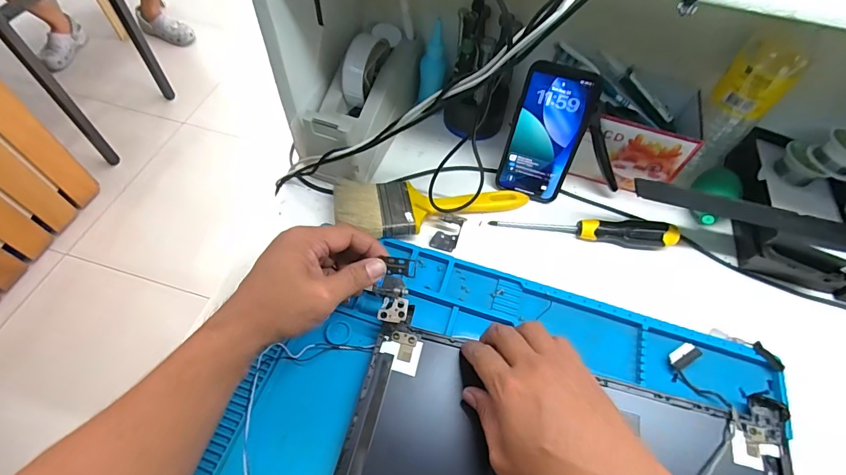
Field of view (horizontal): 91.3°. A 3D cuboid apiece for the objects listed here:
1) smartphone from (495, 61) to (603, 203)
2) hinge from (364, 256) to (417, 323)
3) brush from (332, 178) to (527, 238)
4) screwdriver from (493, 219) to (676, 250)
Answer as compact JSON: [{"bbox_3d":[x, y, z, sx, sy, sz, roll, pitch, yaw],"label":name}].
[{"bbox_3d":[0.135,-0.112,0.457,0.077,0.147,0.009,17,37,6],"label":"smartphone"},{"bbox_3d":[-0.029,0.047,0.379,0.037,0.008,0.058,11,90,4],"label":"hinge"},{"bbox_3d":[0.013,-0.036,0.467,0.217,0.035,0.075,-4,58,-5],"label":"brush"},{"bbox_3d":[0.182,-0.012,0.466,0.199,0.025,0.024,7,58,2],"label":"screwdriver"}]

